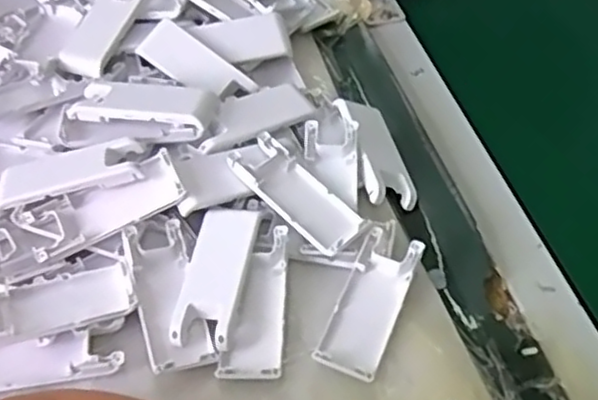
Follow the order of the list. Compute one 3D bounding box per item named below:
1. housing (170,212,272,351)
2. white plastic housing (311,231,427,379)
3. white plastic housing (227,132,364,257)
[{"bbox_3d":[-0.051,0.047,0.444,0.045,0.020,0.103,9,51,7],"label":"housing"},{"bbox_3d":[0.045,0.066,0.433,0.038,0.016,0.102,18,52,14],"label":"white plastic housing"},{"bbox_3d":[-0.001,-0.004,0.472,0.044,0.020,0.101,-36,59,-27],"label":"white plastic housing"}]

